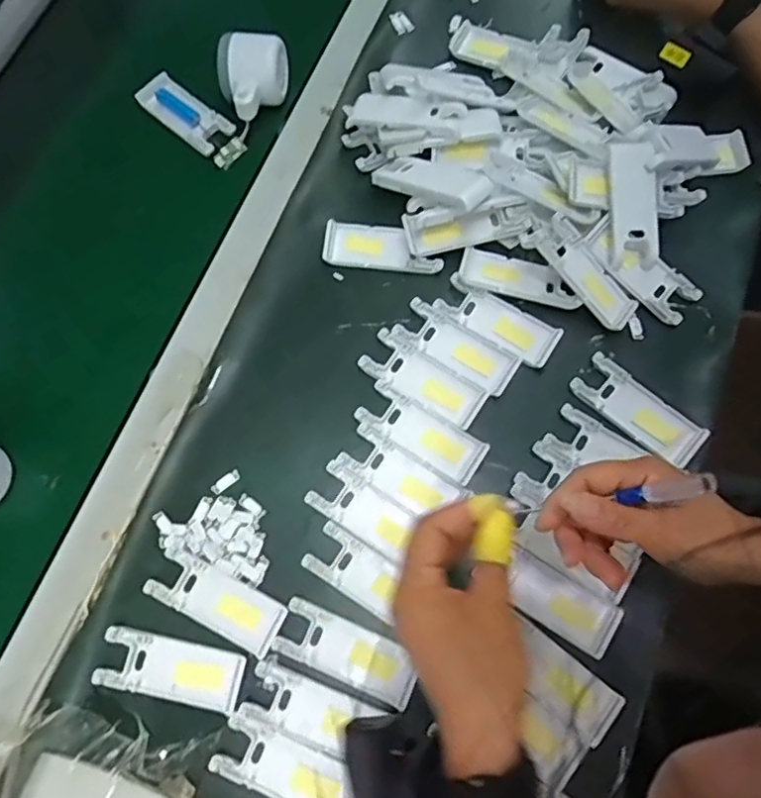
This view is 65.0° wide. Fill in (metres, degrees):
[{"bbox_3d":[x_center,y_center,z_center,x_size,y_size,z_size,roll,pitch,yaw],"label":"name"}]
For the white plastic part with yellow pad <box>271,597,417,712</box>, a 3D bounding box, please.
[{"bbox_3d":[-0.024,0.186,0.438,0.103,0.008,0.042,24,75,9],"label":"white plastic part with yellow pad"}]

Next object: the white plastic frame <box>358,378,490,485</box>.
[{"bbox_3d":[0.034,0.026,0.485,0.104,0.007,0.040,33,77,11],"label":"white plastic frame"}]

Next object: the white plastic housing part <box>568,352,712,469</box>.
[{"bbox_3d":[0.207,0.009,0.479,0.105,0.007,0.040,40,78,12],"label":"white plastic housing part"}]

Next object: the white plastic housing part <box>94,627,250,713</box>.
[{"bbox_3d":[-0.152,0.197,0.435,0.103,0.008,0.039,11,74,5],"label":"white plastic housing part"}]

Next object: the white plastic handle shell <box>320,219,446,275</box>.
[{"bbox_3d":[0.003,-0.135,0.530,0.105,0.011,0.038,8,73,4],"label":"white plastic handle shell"}]

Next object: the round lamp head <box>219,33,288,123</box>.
[{"bbox_3d":[-0.120,-0.295,0.556,0.053,0.053,0.070,8,73,4],"label":"round lamp head"}]

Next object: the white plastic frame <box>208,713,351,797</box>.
[{"bbox_3d":[-0.063,0.261,0.417,0.104,0.014,0.039,24,75,9],"label":"white plastic frame"}]

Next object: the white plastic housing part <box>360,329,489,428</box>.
[{"bbox_3d":[0.037,-0.018,0.497,0.104,0.006,0.041,30,76,10],"label":"white plastic housing part"}]

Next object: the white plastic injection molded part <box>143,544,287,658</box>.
[{"bbox_3d":[-0.123,0.151,0.449,0.104,0.006,0.040,26,76,9],"label":"white plastic injection molded part"}]

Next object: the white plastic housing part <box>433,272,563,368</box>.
[{"bbox_3d":[0.099,-0.066,0.506,0.104,0.006,0.039,30,76,10],"label":"white plastic housing part"}]

